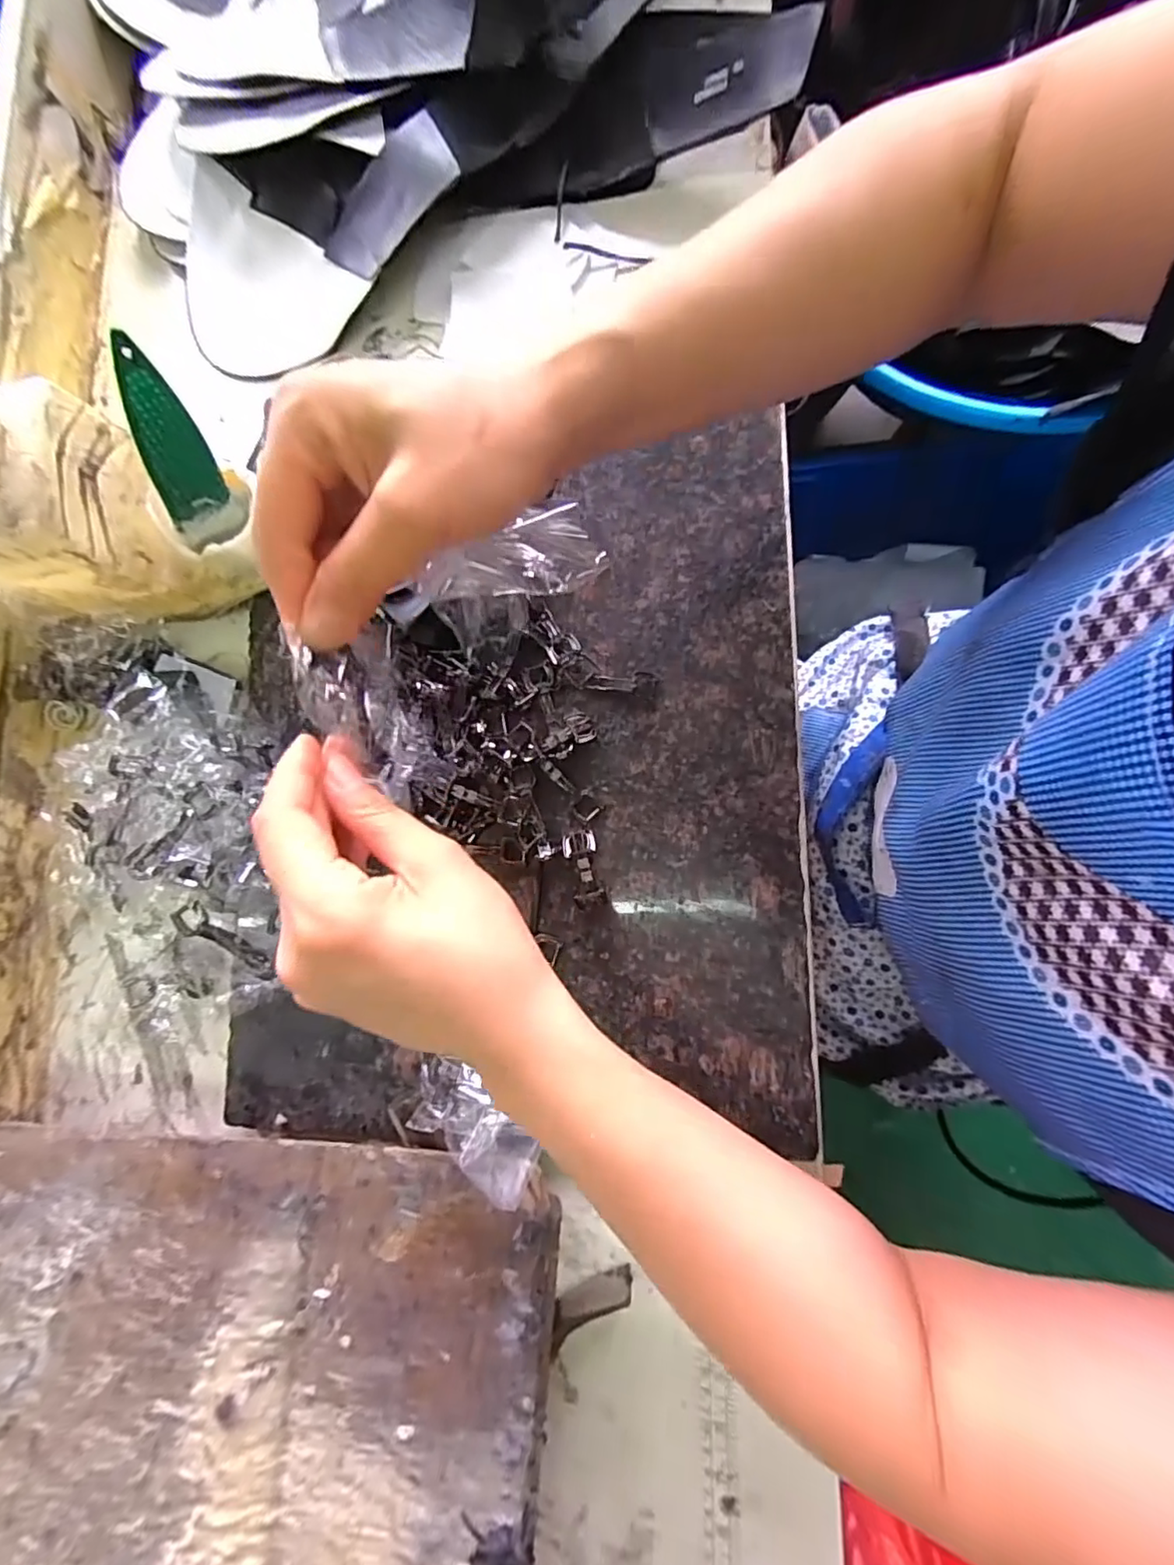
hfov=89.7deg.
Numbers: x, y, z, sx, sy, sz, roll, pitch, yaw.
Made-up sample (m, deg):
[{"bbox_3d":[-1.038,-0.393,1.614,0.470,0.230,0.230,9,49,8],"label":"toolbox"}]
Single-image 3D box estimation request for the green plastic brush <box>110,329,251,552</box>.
[{"bbox_3d":[-0.240,-0.197,0.349,0.046,0.114,0.013,-14,58,-13],"label":"green plastic brush"}]

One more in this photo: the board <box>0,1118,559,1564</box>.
[{"bbox_3d":[-0.248,0.401,0.293,0.427,0.033,0.424,6,80,2],"label":"board"}]

